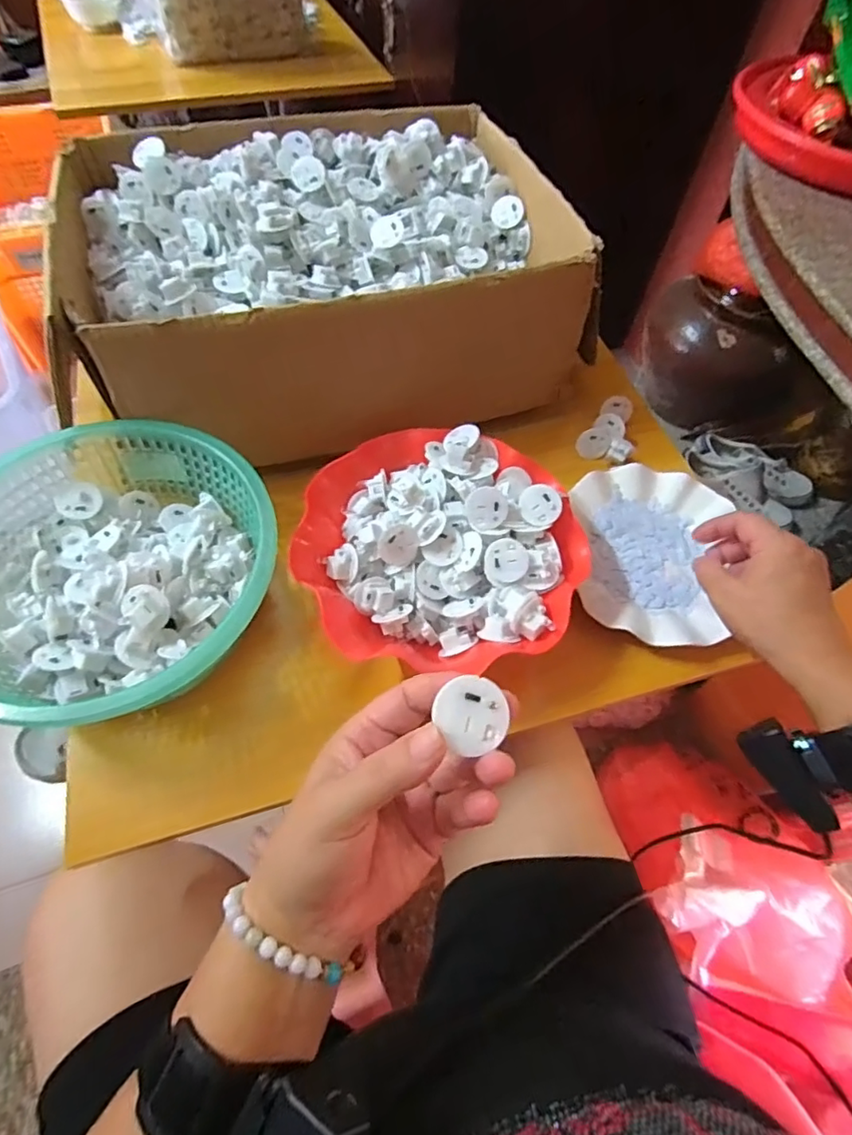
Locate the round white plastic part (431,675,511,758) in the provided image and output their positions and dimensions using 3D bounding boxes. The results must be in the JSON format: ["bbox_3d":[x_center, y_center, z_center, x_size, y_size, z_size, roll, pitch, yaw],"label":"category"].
[{"bbox_3d":[0.020,0.063,0.236,0.029,0.008,0.030,1,59,-2],"label":"round white plastic part"}]

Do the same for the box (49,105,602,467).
[{"bbox_3d":[-0.095,-0.292,0.561,0.462,0.152,0.330,-12,61,-10],"label":"box"}]

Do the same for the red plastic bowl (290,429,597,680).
[{"bbox_3d":[0.015,-0.019,0.450,0.226,0.061,0.211,7,59,1],"label":"red plastic bowl"}]

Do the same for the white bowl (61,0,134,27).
[{"bbox_3d":[-0.644,-1.104,1.087,0.126,0.044,0.126,1,59,-2],"label":"white bowl"}]

